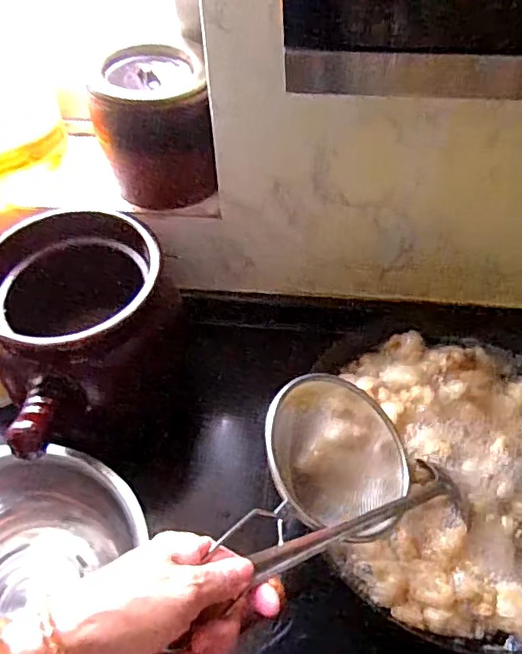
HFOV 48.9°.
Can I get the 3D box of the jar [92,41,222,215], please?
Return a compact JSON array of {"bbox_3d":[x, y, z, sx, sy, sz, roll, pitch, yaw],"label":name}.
[{"bbox_3d":[-0.118,-0.223,0.647,0.126,0.126,0.132,-9,52,-6],"label":"jar"}]

